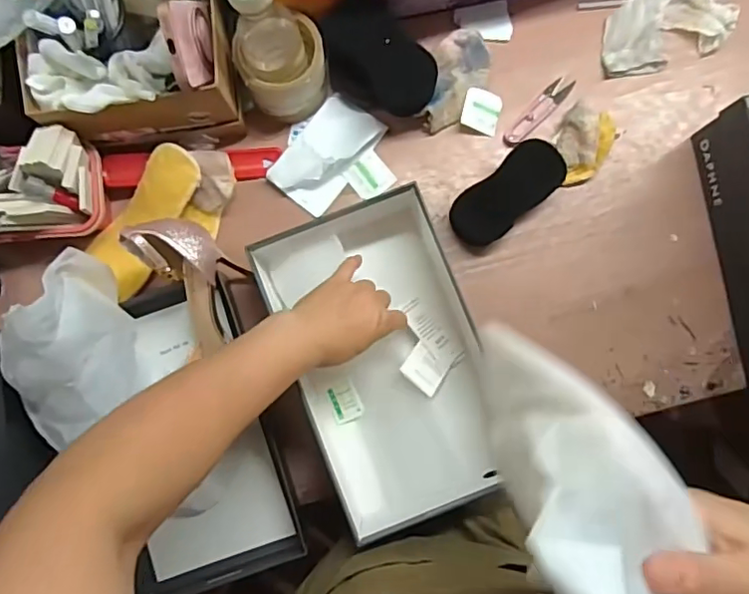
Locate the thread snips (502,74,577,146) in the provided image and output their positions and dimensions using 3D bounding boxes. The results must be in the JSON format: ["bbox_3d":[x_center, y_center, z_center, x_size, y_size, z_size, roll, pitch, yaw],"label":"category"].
[{"bbox_3d":[0.186,-0.209,0.623,0.022,0.008,0.108,44,87,3],"label":"thread snips"}]

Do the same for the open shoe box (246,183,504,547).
[{"bbox_3d":[0.016,0.064,0.573,0.194,0.076,0.316,-21,86,-1],"label":"open shoe box"}]

